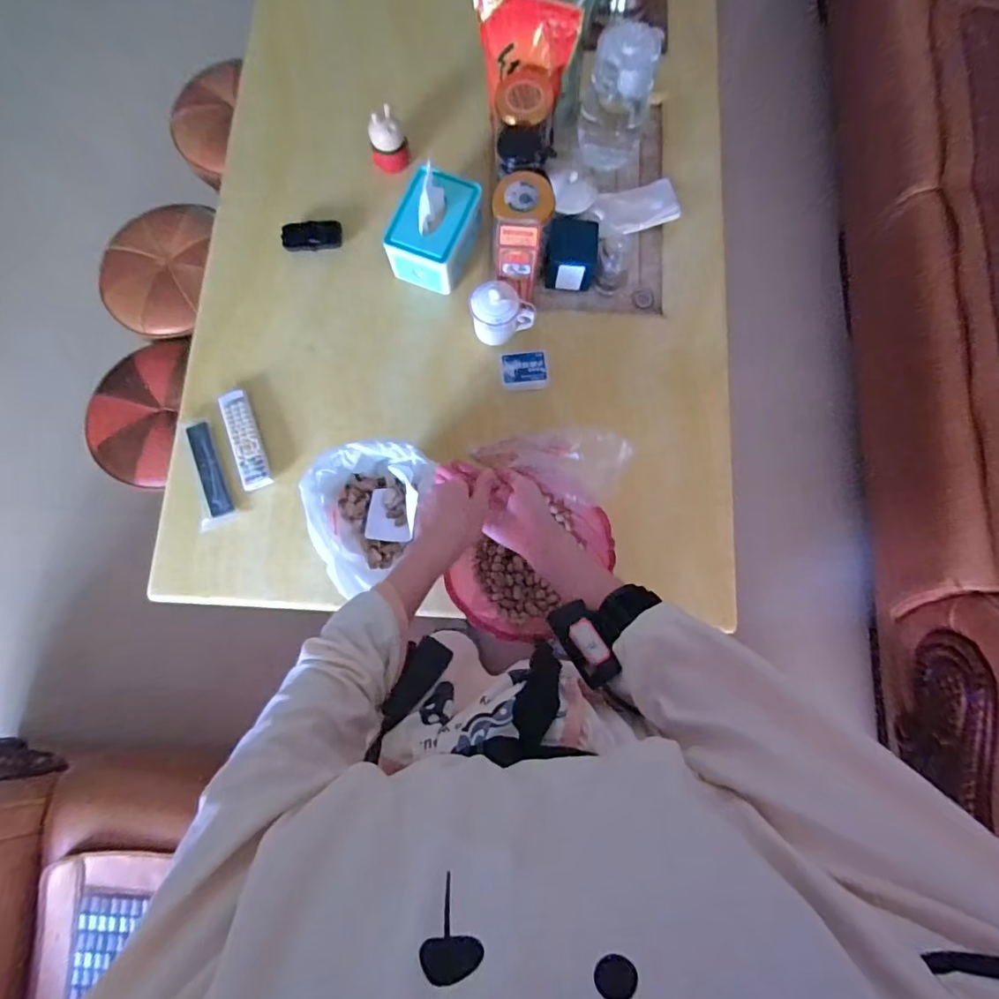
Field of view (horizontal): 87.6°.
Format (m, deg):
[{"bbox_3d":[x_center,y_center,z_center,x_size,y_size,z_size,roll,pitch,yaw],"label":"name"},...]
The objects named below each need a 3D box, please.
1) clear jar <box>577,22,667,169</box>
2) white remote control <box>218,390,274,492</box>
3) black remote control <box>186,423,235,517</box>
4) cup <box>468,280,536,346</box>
[{"bbox_3d":[0.214,-0.729,0.963,0.115,0.231,0.087,13,78,3],"label":"clear jar"},{"bbox_3d":[-0.449,-0.106,0.918,0.052,0.024,0.178,-20,78,-4],"label":"white remote control"},{"bbox_3d":[-0.507,-0.053,0.915,0.038,0.022,0.167,-18,78,-4],"label":"black remote control"},{"bbox_3d":[0.001,-0.332,0.919,0.100,0.109,0.082,-19,78,-4],"label":"cup"}]

